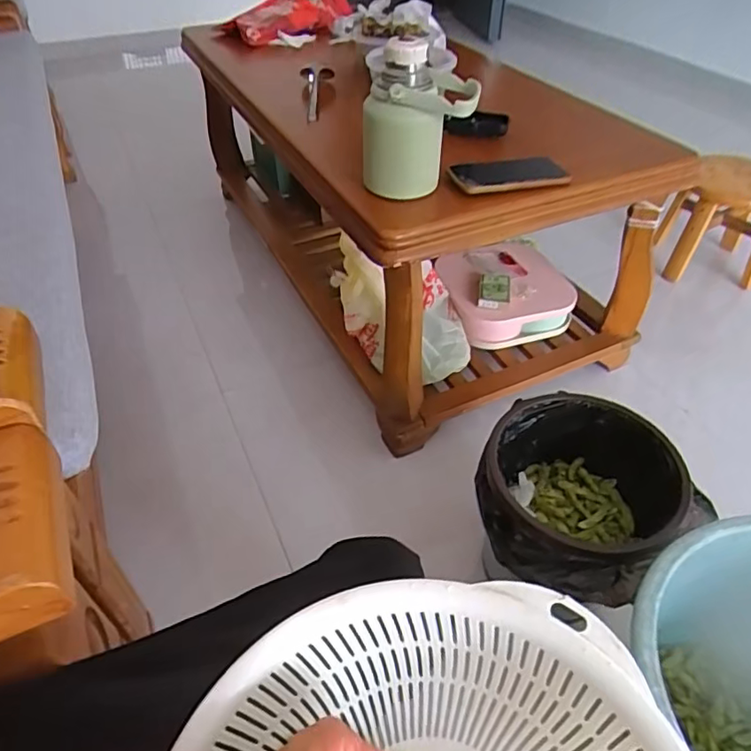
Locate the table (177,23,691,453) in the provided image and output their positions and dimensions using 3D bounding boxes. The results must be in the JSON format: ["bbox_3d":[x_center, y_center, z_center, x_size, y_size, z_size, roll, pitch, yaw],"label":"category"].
[{"bbox_3d":[0.029,-0.404,1.221,0.524,0.438,1.173,-22,48,-20],"label":"table"}]

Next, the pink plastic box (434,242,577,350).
[{"bbox_3d":[0.249,-0.173,1.132,0.237,0.089,0.247,-10,45,-10],"label":"pink plastic box"}]

